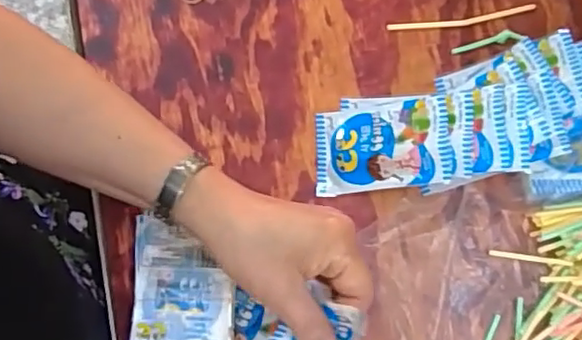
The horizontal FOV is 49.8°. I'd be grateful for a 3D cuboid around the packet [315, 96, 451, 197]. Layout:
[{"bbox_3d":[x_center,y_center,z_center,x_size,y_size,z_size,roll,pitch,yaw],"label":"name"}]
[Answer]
[{"bbox_3d":[0.067,-0.017,0.473,0.101,0.011,0.065,-7,76,27],"label":"packet"}]

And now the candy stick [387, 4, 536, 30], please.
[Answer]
[{"bbox_3d":[0.141,-0.124,0.518,0.122,0.004,0.010,-8,80,-1],"label":"candy stick"}]

